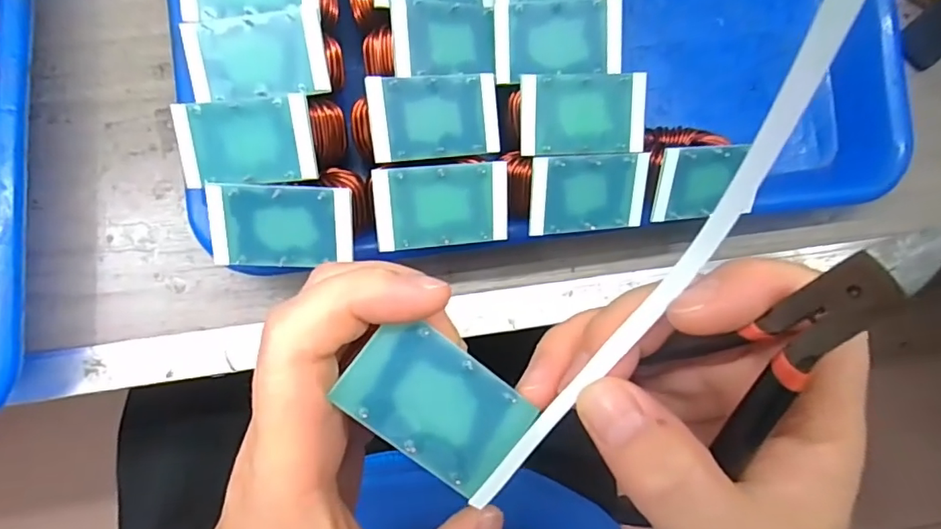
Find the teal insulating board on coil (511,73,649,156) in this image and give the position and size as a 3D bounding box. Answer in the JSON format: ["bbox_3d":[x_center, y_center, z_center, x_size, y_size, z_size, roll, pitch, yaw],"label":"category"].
[{"bbox_3d":[0.043,-0.059,0.207,0.052,0.004,0.030,-3,103,-6],"label":"teal insulating board on coil"}]

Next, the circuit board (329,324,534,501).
[{"bbox_3d":[-0.009,0.036,0.140,0.047,0.004,0.029,40,77,-10],"label":"circuit board"}]

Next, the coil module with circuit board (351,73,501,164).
[{"bbox_3d":[-0.016,-0.055,0.200,0.054,0.016,0.029,-10,88,-8],"label":"coil module with circuit board"}]

